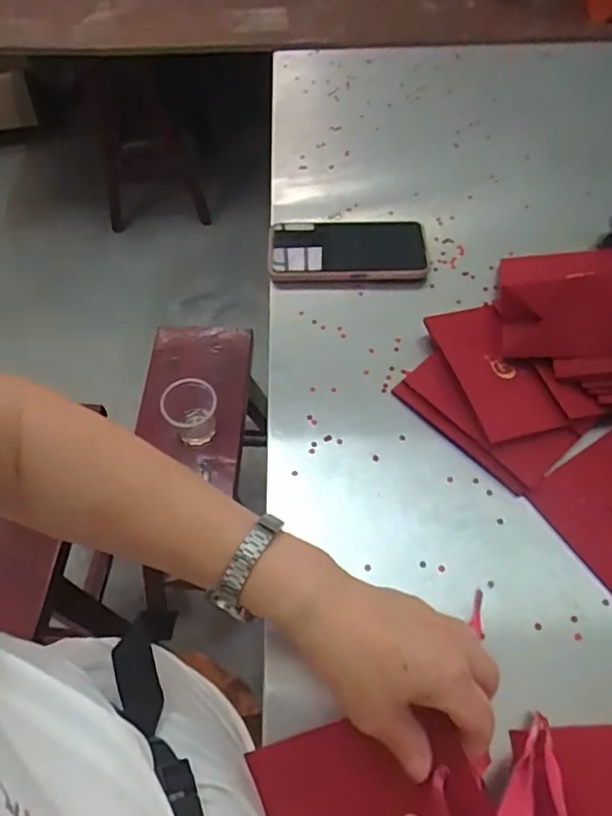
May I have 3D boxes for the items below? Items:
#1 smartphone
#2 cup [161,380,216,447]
[{"bbox_3d":[0.044,-0.167,0.581,0.164,0.015,0.090,3,60,3],"label":"smartphone"},{"bbox_3d":[-0.155,0.005,0.752,0.071,0.073,0.062,-35,66,-18],"label":"cup"}]

